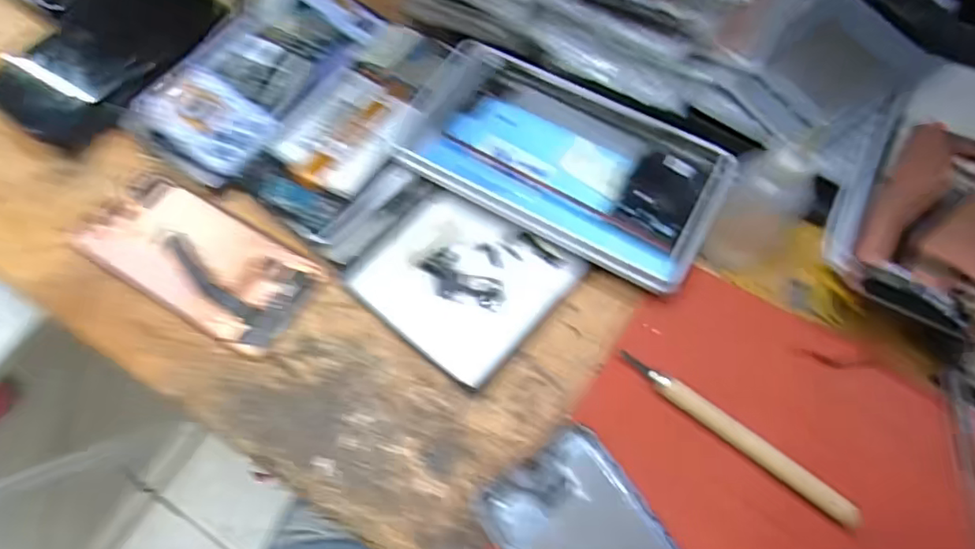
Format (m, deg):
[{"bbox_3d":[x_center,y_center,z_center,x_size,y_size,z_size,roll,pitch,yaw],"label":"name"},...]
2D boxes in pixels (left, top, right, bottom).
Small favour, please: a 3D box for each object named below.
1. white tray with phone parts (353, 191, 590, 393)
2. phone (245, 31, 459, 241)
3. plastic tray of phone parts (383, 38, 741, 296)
[{"bbox_3d":[-0.014,0.001,0.333,0.100,0.009,0.094,38,64,18],"label":"white tray with phone parts"},{"bbox_3d":[-0.081,-0.097,0.362,0.066,0.010,0.151,30,74,13],"label":"phone"},{"bbox_3d":[0.045,-0.072,0.345,0.180,0.013,0.102,28,74,12],"label":"plastic tray of phone parts"}]

